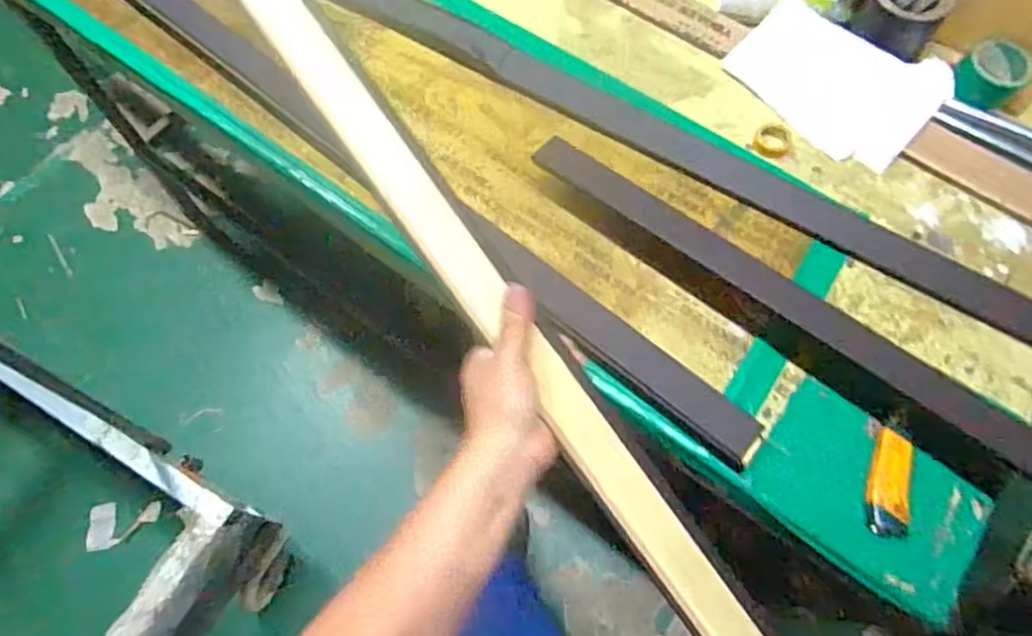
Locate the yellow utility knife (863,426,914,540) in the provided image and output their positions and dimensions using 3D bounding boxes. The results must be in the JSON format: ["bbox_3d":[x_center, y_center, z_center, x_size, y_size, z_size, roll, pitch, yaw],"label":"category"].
[{"bbox_3d":[0.420,0.183,0.701,0.042,0.019,0.117,13,66,7],"label":"yellow utility knife"}]

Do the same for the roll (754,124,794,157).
[{"bbox_3d":[0.379,-0.260,0.922,0.054,0.017,0.055,0,65,0],"label":"roll"}]

